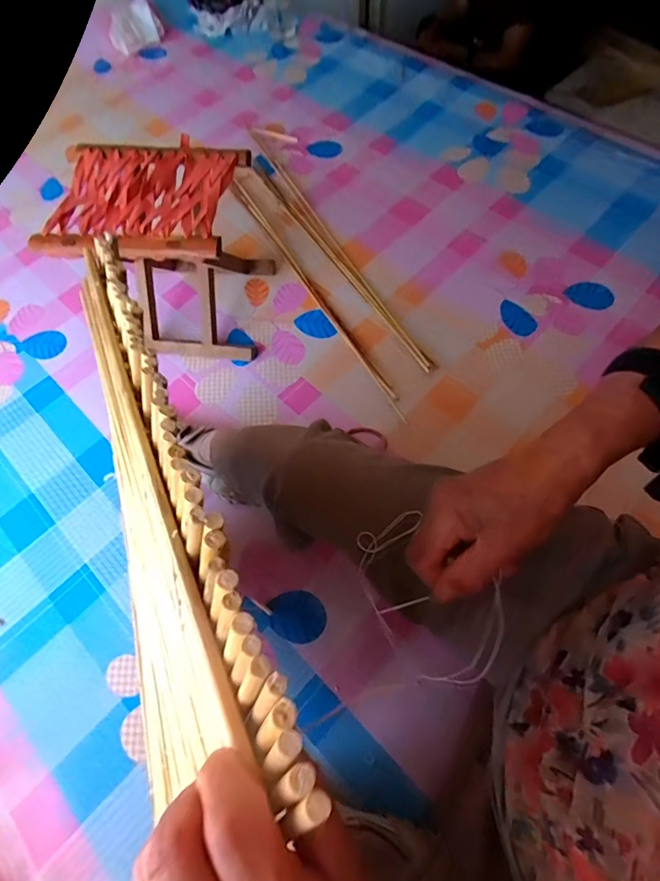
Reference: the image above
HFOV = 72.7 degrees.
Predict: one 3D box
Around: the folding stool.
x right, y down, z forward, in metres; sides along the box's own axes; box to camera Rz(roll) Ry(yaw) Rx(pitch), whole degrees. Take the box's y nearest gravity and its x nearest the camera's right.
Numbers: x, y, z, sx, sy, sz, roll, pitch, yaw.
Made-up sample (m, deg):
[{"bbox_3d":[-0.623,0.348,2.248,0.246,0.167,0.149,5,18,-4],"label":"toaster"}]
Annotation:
[{"bbox_3d":[-0.267,-0.313,0.779,0.284,0.249,0.242,9,66,5],"label":"folding stool"}]

